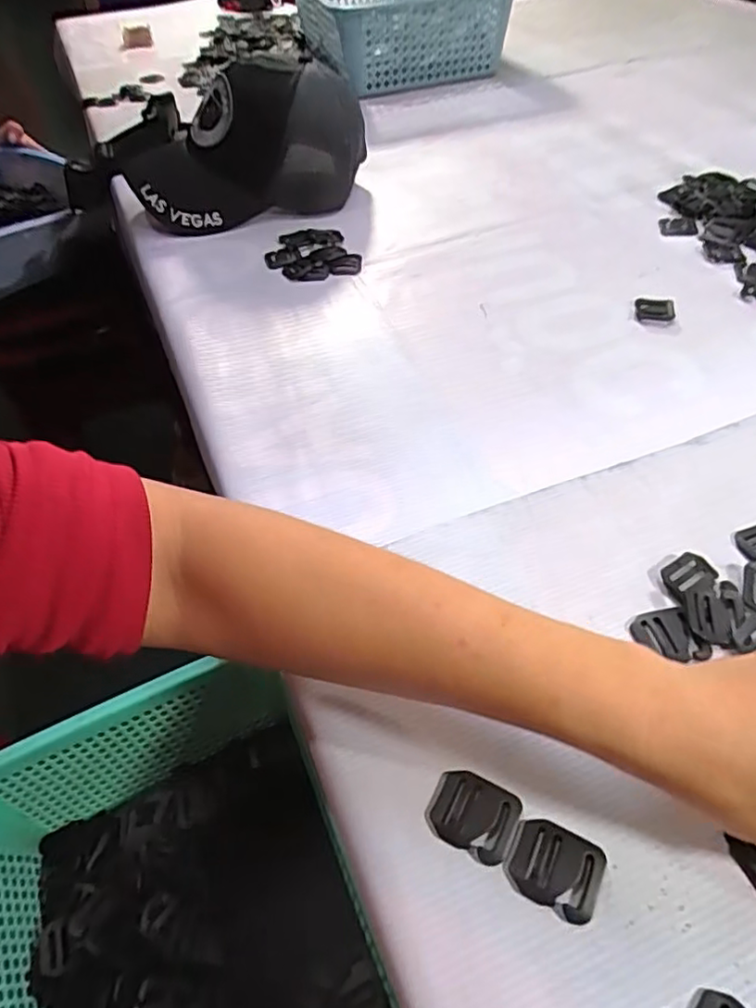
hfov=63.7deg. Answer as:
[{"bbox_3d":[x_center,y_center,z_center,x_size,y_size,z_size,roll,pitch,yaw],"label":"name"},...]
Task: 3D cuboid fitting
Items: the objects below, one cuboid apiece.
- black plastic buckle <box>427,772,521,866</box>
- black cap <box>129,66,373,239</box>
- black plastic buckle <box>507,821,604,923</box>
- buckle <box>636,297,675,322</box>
[{"bbox_3d":[0.042,0.136,0.267,0.037,0.004,0.031,19,53,19],"label":"black plastic buckle"},{"bbox_3d":[-0.136,-0.391,0.653,0.253,0.127,0.157,-16,50,-10],"label":"black cap"},{"bbox_3d":[0.074,0.151,0.253,0.037,0.004,0.031,18,53,19],"label":"black plastic buckle"},{"bbox_3d":[0.238,-0.166,0.519,0.031,0.005,0.028,3,49,7],"label":"buckle"}]

